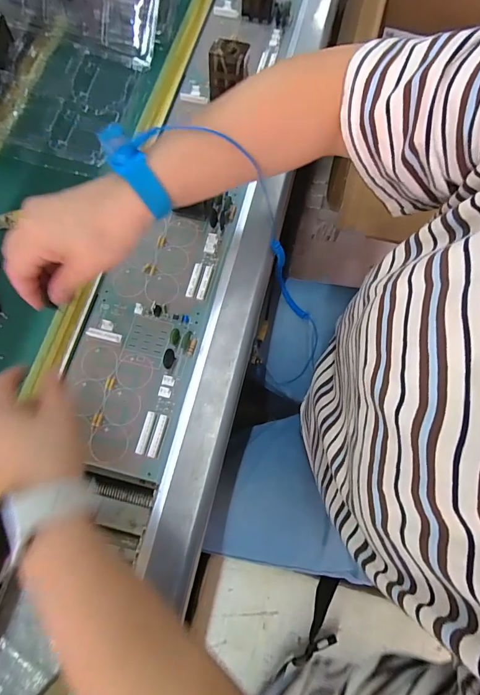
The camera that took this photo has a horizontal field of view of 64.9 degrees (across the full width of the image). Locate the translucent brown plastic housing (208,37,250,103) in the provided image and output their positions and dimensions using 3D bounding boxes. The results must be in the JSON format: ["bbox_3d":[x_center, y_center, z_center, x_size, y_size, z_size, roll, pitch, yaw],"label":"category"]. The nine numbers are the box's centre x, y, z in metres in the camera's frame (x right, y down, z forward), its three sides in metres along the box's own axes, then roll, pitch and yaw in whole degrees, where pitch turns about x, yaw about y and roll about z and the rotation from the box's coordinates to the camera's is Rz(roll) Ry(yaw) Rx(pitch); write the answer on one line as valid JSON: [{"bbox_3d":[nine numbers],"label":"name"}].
[{"bbox_3d":[-0.014,-0.331,0.458,0.047,0.058,0.045,-1,73,-3],"label":"translucent brown plastic housing"}]

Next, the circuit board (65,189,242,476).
[{"bbox_3d":[-0.095,-0.036,0.391,0.122,0.018,0.307,13,73,3],"label":"circuit board"}]

